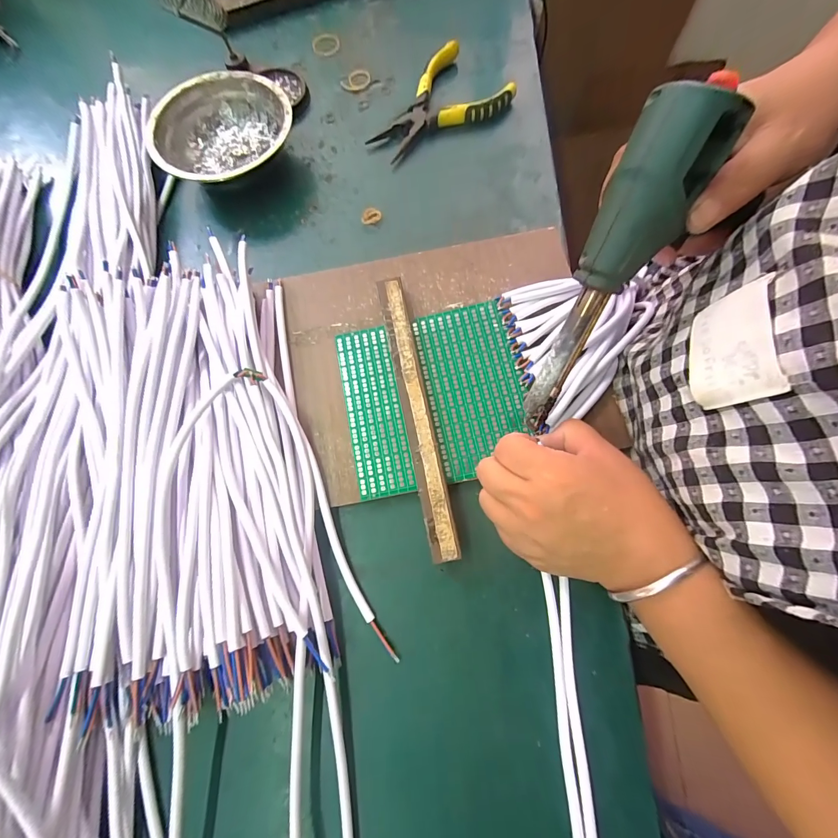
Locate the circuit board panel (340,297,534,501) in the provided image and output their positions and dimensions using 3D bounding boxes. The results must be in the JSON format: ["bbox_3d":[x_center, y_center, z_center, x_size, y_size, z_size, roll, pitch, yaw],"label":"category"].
[{"bbox_3d":[0.010,-0.019,0.287,0.135,0.009,0.134,-11,75,-3],"label":"circuit board panel"}]

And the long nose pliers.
[{"bbox_3d":[0.017,-0.308,0.365,0.136,0.021,0.090,-42,78,-10],"label":"long nose pliers"}]

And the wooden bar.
[{"bbox_3d":[-0.003,-0.007,0.278,0.020,0.017,0.214,-12,75,-3],"label":"wooden bar"}]

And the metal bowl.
[{"bbox_3d":[-0.182,-0.264,0.349,0.125,0.038,0.125,0,75,0],"label":"metal bowl"}]

